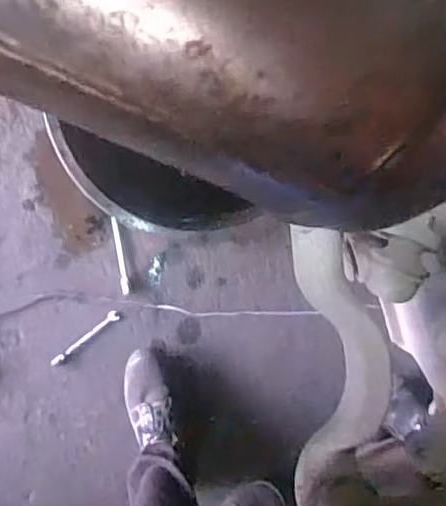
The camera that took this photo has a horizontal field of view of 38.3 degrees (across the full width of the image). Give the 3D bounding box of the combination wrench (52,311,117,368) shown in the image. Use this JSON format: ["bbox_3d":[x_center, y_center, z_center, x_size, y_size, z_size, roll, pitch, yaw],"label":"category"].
[{"bbox_3d":[-0.289,0.178,1.349,0.169,0.012,0.019,-38,93,-6],"label":"combination wrench"}]

